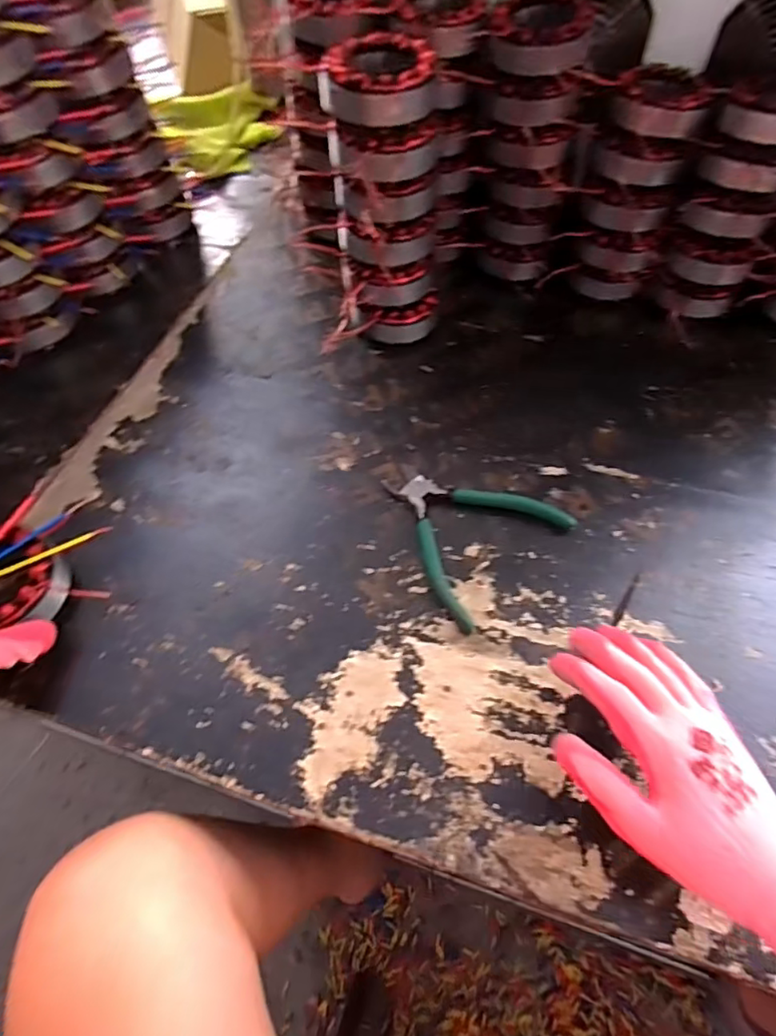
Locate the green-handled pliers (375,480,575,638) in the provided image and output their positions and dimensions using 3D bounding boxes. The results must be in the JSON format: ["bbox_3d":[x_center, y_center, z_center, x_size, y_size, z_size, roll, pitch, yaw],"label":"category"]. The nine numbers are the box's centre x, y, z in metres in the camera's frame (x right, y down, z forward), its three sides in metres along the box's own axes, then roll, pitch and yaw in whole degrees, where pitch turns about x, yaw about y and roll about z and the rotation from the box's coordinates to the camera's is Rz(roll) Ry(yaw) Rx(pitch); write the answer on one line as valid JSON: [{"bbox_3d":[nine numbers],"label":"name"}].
[{"bbox_3d":[0.059,0.004,0.472,0.130,0.010,0.132,-40,65,-21],"label":"green-handled pliers"}]

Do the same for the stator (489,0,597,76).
[{"bbox_3d":[0.130,-0.413,0.493,0.083,0.034,0.088,11,59,8],"label":"stator"}]

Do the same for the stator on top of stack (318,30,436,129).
[{"bbox_3d":[-0.004,-0.331,0.440,0.077,0.034,0.077,-1,58,1],"label":"stator on top of stack"}]

